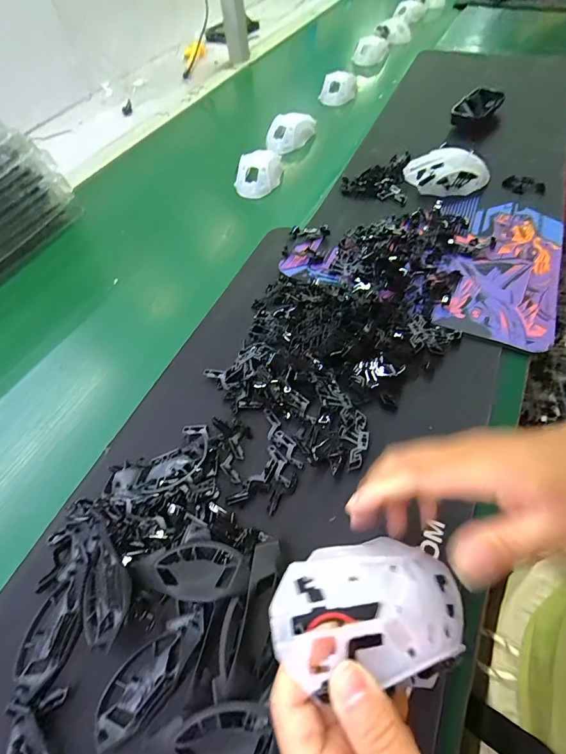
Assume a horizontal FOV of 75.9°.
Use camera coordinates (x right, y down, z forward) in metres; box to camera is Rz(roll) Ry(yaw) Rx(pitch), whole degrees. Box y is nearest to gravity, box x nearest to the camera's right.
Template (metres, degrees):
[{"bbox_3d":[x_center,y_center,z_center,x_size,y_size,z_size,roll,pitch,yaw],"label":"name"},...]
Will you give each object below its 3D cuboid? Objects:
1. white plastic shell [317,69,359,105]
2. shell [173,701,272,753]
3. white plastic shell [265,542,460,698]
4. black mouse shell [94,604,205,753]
[{"bbox_3d":[0.108,-0.556,0.703,0.076,0.041,0.057,8,56,10],"label":"white plastic shell"},{"bbox_3d":[-0.033,0.209,0.207,0.052,0.015,0.034,-8,55,-2],"label":"shell"},{"bbox_3d":[0.044,0.118,0.184,0.095,0.028,0.062,-12,55,-5],"label":"white plastic shell"},{"bbox_3d":[-0.083,0.185,0.229,0.033,0.009,0.083,36,65,26],"label":"black mouse shell"}]

